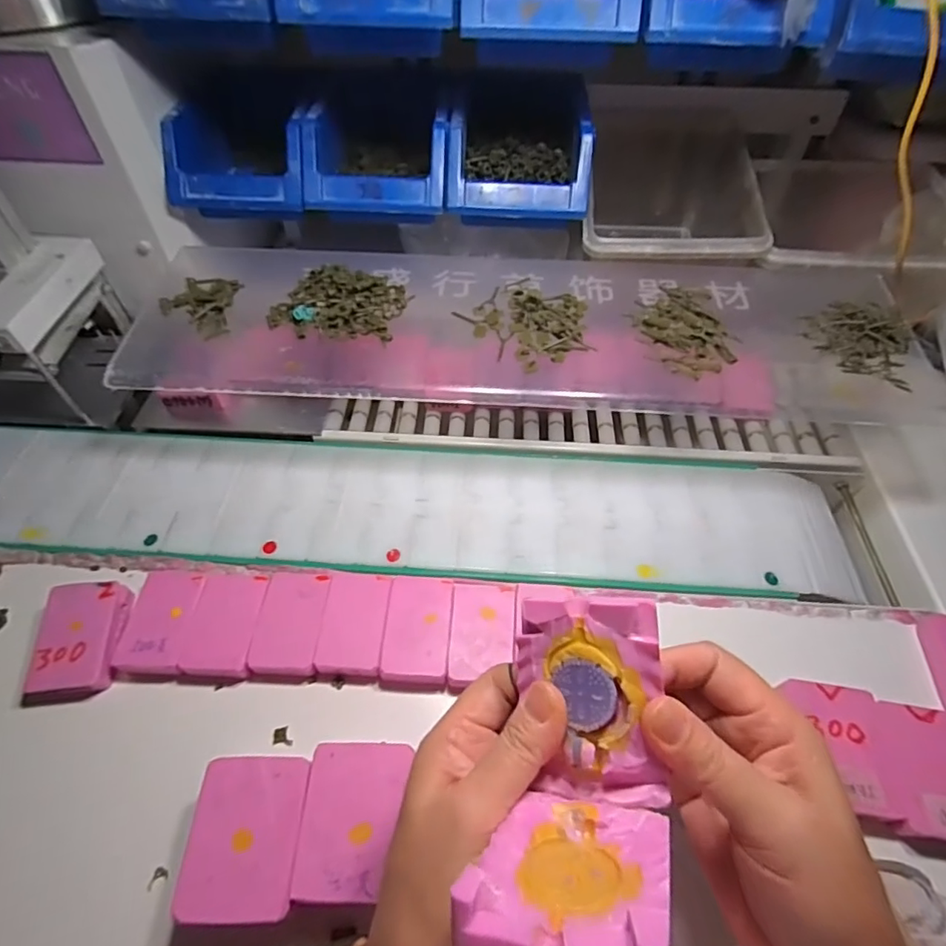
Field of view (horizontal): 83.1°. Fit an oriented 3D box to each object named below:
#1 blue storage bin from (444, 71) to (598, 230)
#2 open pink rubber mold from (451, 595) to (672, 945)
[{"bbox_3d":[0.045,-0.295,0.486,0.127,0.076,0.139,4,53,2],"label":"blue storage bin"},{"bbox_3d":[0.040,0.103,0.192,0.064,0.066,0.117,13,51,9],"label":"open pink rubber mold"}]

